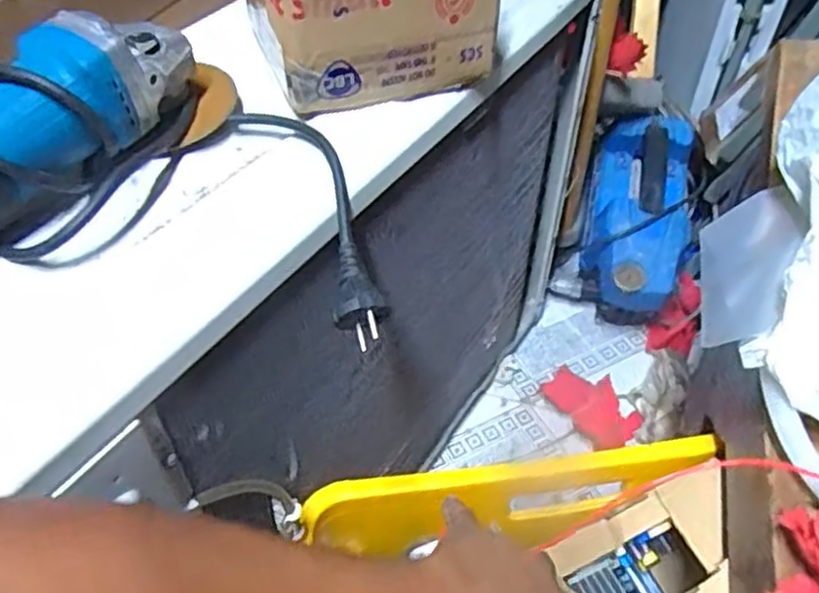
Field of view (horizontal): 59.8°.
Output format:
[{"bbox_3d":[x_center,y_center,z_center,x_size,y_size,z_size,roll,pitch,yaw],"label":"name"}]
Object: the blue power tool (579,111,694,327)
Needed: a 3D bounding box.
[{"bbox_3d":[0.340,-0.123,1.073,0.141,0.139,0.308,9,73,8],"label":"blue power tool"}]

